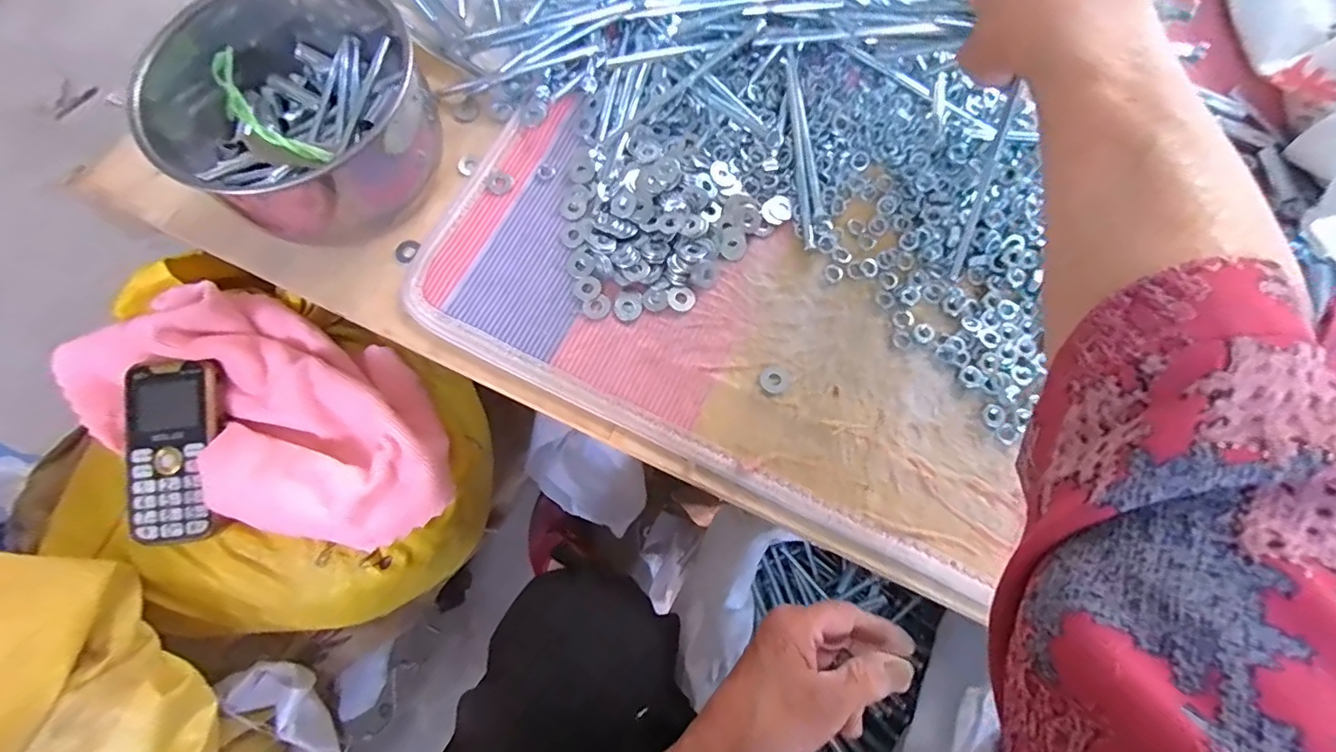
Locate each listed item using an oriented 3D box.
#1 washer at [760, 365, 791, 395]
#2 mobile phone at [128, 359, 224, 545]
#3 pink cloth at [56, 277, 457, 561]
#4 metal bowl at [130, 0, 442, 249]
[{"bbox_3d":[0.069,0.002,0.367,0.019,0.004,0.019,0,73,1],"label":"washer"},{"bbox_3d":[-0.342,0.052,0.395,0.054,0.017,0.123,0,85,1],"label":"mobile phone"},{"bbox_3d":[-0.282,0.025,0.401,0.259,0.081,0.145,20,74,6],"label":"pink cloth"},{"bbox_3d":[-0.256,-0.181,0.391,0.173,0.088,0.173,0,73,1],"label":"metal bowl"}]

